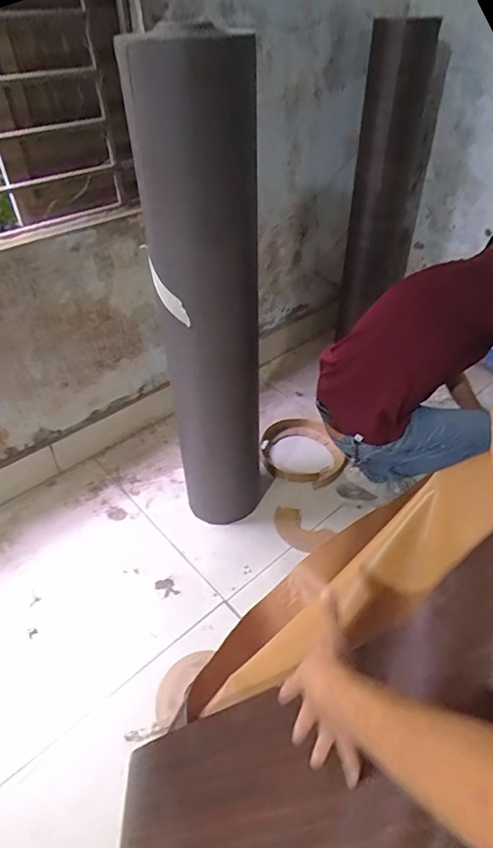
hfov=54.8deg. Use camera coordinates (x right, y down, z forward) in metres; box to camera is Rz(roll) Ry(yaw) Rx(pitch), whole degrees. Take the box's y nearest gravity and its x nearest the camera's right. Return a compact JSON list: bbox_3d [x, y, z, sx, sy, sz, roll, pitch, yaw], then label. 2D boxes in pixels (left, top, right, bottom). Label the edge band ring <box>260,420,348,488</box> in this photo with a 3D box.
[{"bbox_3d":[0.209,0.099,1.781,0.308,0.050,0.354,1,42,1],"label":"edge band ring"}]

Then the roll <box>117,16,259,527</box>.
[{"bbox_3d":[-0.076,-0.187,1.173,0.262,1.185,0.278,-3,42,-3],"label":"roll"}]

